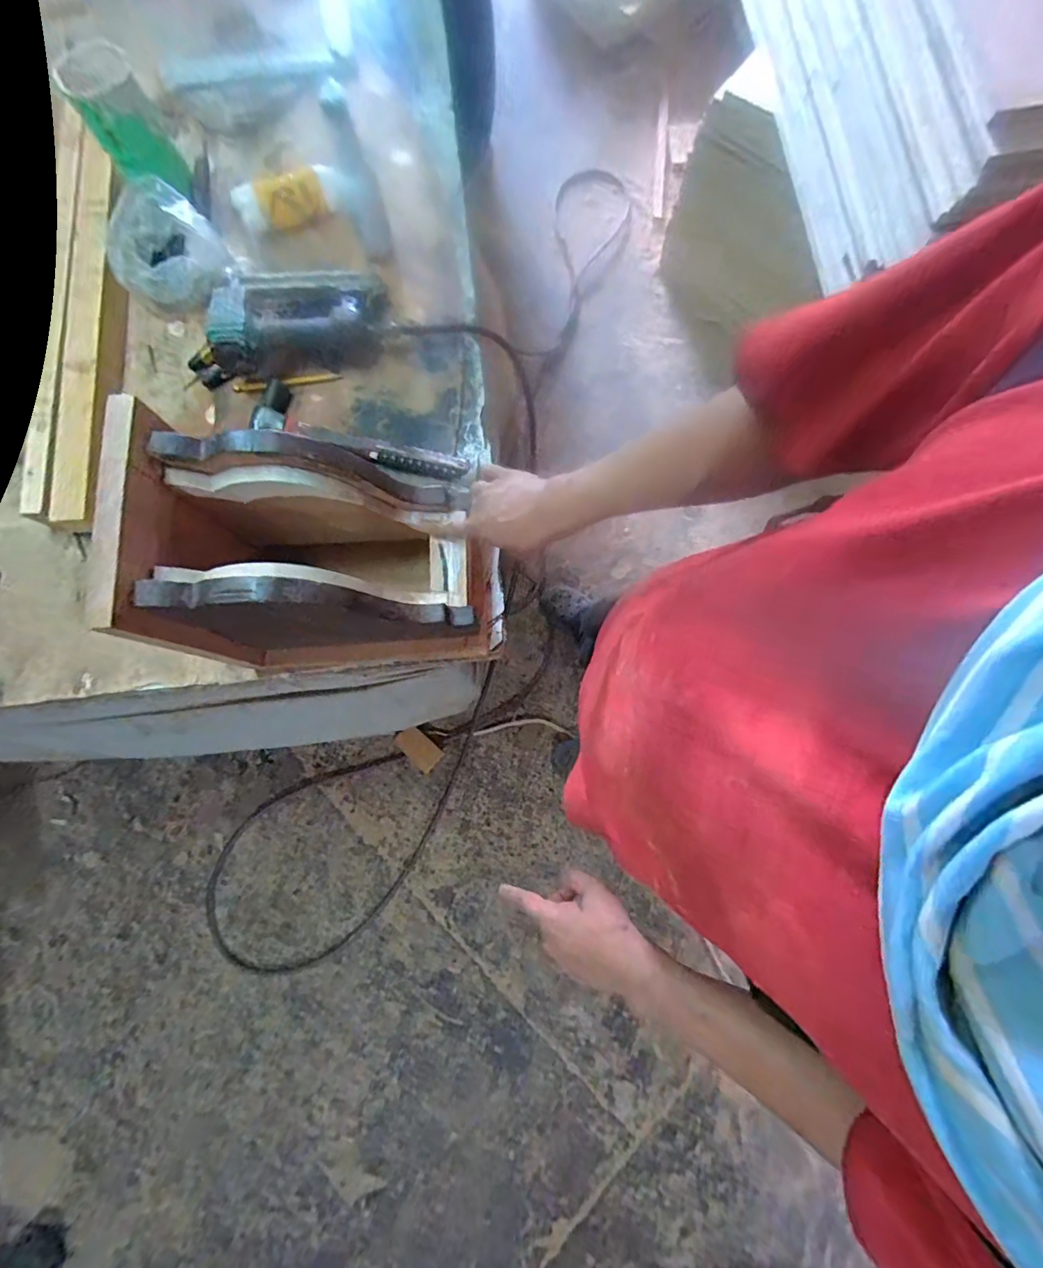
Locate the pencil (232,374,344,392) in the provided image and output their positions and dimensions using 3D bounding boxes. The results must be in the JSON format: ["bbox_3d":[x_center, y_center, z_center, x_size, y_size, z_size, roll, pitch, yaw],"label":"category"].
[{"bbox_3d":[-0.339,-0.362,0.749,0.152,0.011,0.013,-6,78,-2],"label":"pencil"}]

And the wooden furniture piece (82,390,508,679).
[{"bbox_3d":[-0.194,-0.081,0.559,0.309,0.269,0.186,-3,78,-1],"label":"wooden furniture piece"}]

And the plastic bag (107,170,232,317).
[{"bbox_3d":[-0.505,-0.541,0.737,0.148,0.091,0.123,-36,80,-8],"label":"plastic bag"}]

